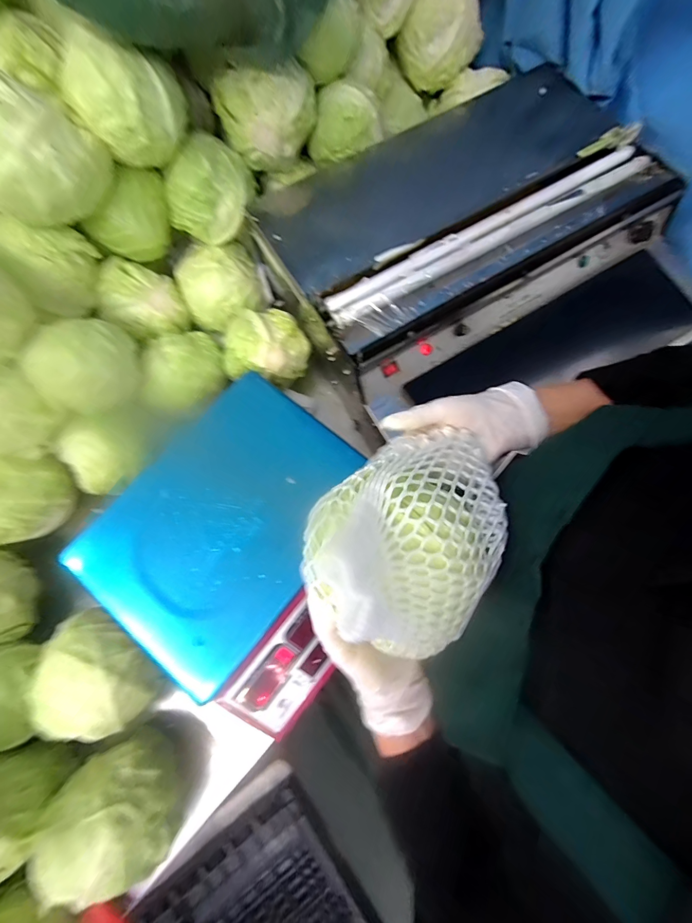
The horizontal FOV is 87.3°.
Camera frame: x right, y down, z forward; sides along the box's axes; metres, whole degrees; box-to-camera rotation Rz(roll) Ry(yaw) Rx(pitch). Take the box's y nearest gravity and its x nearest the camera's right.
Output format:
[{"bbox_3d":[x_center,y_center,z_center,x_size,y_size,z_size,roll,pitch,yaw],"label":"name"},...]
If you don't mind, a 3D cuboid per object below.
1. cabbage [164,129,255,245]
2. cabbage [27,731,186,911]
[{"bbox_3d":[-0.175,-0.348,0.461,0.115,0.079,0.093,-18,74,-4],"label":"cabbage"},{"bbox_3d":[-0.229,0.352,0.364,0.104,0.103,0.111,0,73,1],"label":"cabbage"}]

